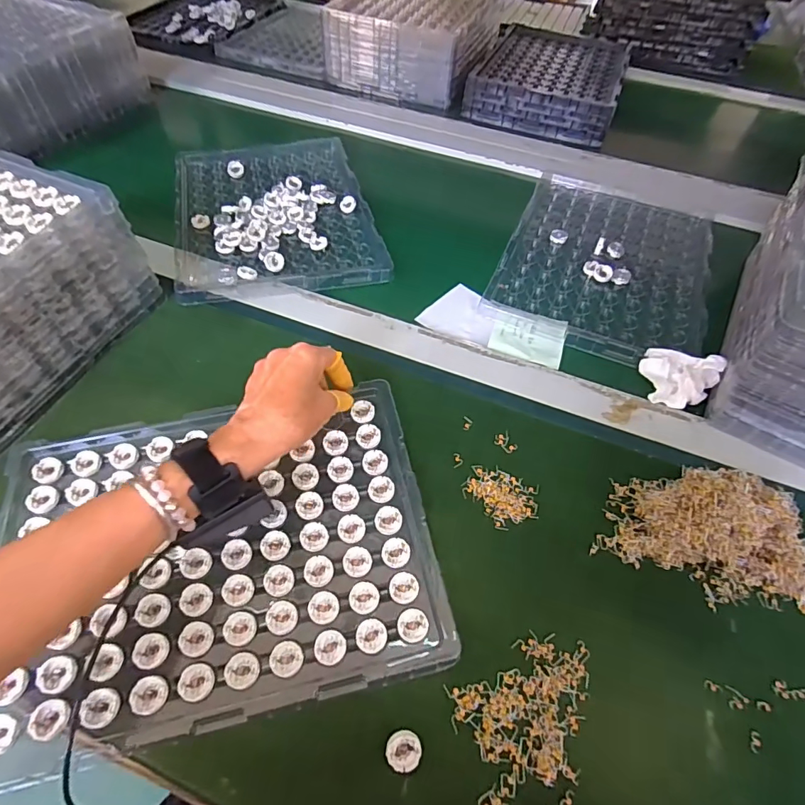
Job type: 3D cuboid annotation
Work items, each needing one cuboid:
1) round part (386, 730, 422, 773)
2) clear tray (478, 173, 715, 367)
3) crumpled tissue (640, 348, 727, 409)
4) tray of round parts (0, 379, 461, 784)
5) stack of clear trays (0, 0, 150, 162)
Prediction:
[{"bbox_3d":[0.001,0.235,0.317,0.023,0.008,0.022,2,54,-3],"label":"round part"},{"bbox_3d":[0.278,-0.197,0.635,0.254,0.016,0.354,22,57,11],"label":"clear tray"},{"bbox_3d":[0.287,-0.027,0.493,0.077,0.035,0.066,24,56,13],"label":"crumpled tissue"},{"bbox_3d":[-0.149,0.112,0.386,0.340,0.019,0.254,-9,56,-10],"label":"tray of round parts"},{"bbox_3d":[-0.631,-0.510,0.730,0.259,0.108,0.343,21,56,11],"label":"stack of clear trays"}]

